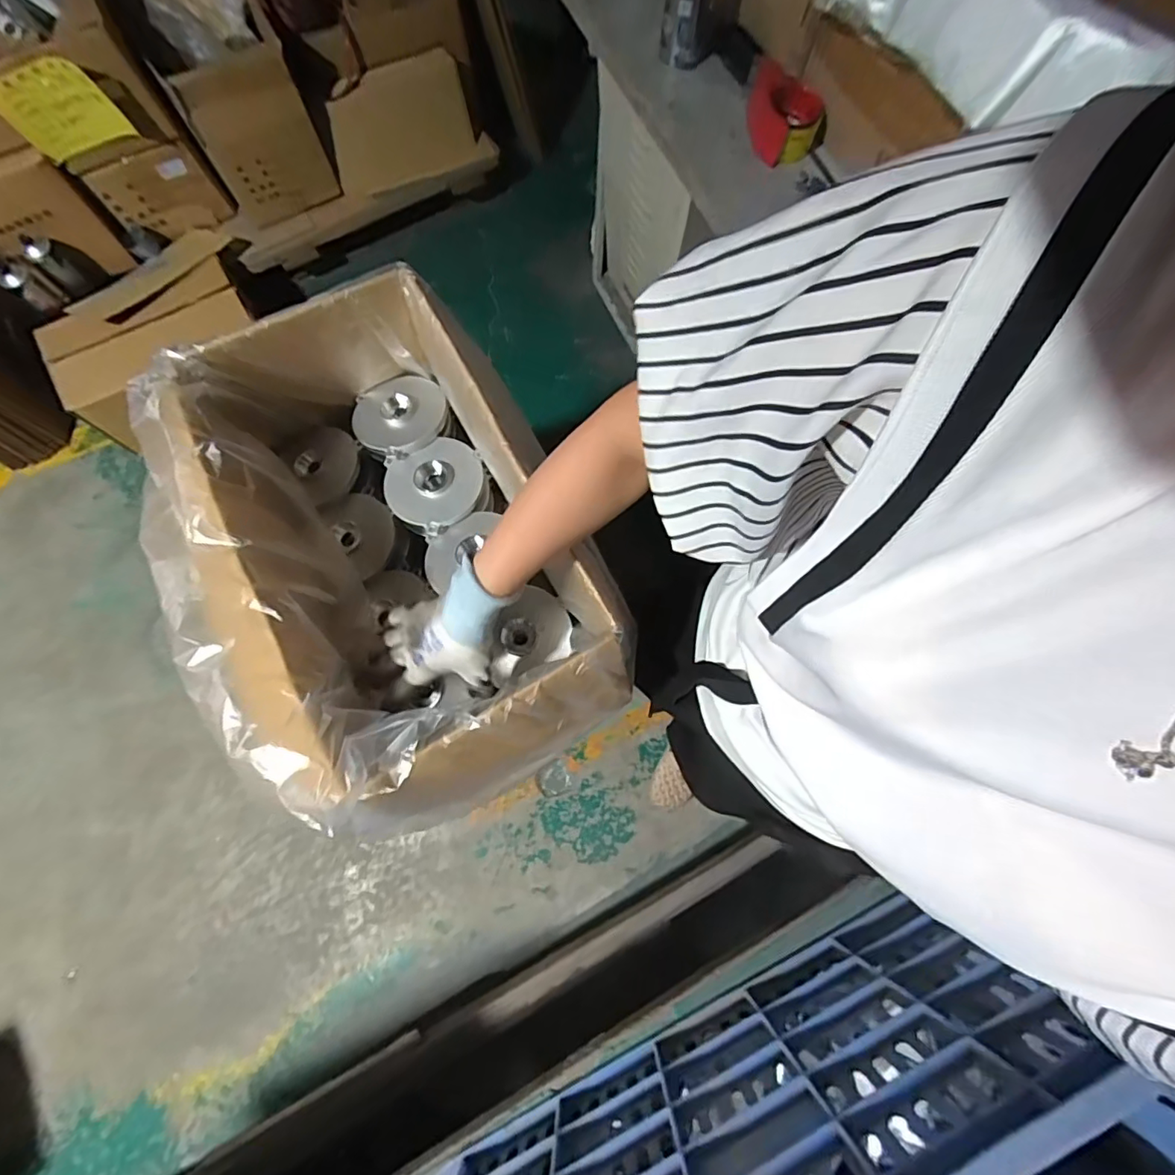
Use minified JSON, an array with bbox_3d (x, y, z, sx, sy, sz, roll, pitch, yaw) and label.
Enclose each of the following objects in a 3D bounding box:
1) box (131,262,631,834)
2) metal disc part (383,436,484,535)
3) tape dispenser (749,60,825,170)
[{"bbox_3d":[-0.203,-0.033,0.555,0.308,0.185,0.497,-27,76,-9],"label":"box"},{"bbox_3d":[-0.179,-0.124,0.640,0.108,0.020,0.109,0,73,-1],"label":"metal disc part"},{"bbox_3d":[0.274,-0.668,0.791,0.120,0.067,0.086,39,76,10],"label":"tape dispenser"}]

